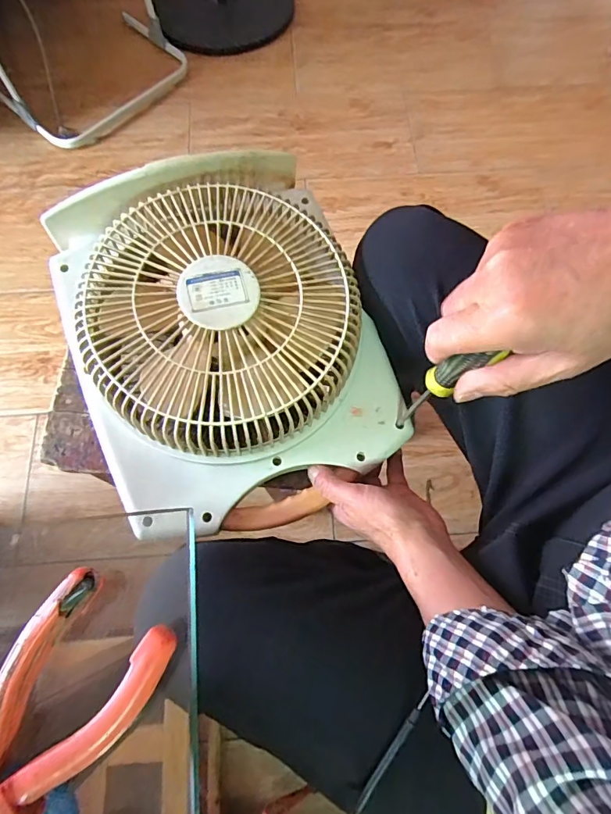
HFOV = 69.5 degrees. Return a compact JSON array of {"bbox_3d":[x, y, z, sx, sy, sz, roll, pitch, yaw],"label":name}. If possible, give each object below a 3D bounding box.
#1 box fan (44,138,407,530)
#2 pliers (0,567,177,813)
[{"bbox_3d":[-0.078,-0.074,0.436,0.286,0.110,0.362,-22,73,-7],"label":"box fan"},{"bbox_3d":[-0.106,0.130,0.152,0.051,0.011,0.136,32,74,11],"label":"pliers"}]

